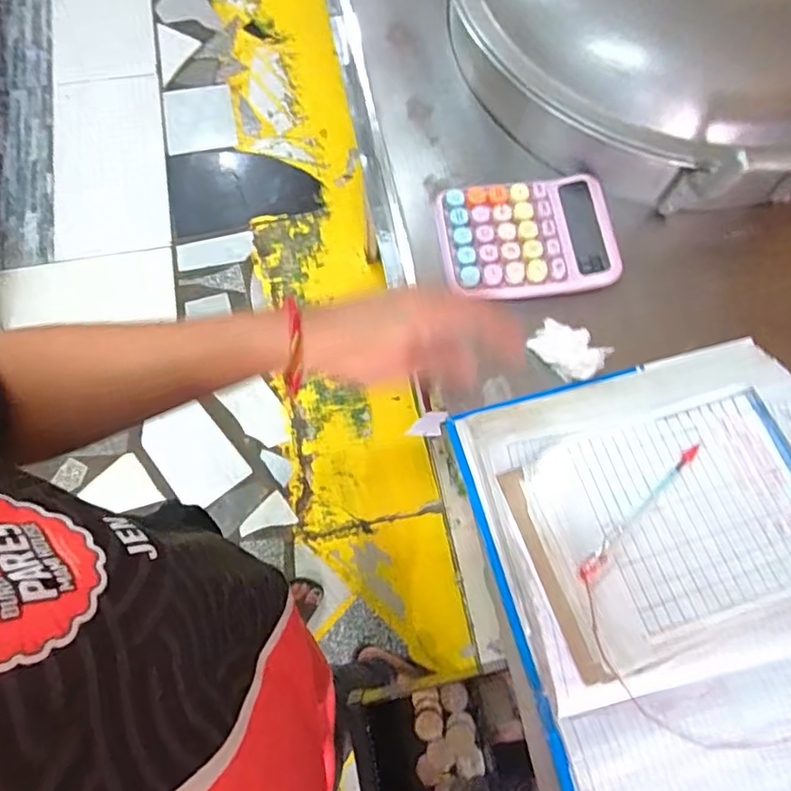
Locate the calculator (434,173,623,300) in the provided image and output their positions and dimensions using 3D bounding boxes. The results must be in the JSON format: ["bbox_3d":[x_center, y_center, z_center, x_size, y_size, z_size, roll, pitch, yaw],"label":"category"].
[{"bbox_3d":[0.113,-0.138,0.497,0.149,0.015,0.107,-8,73,-4],"label":"calculator"}]

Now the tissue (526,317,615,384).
[{"bbox_3d":[0.143,-0.039,0.476,0.038,0.021,0.059,-41,78,-13],"label":"tissue"}]

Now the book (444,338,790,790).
[{"bbox_3d":[0.234,0.180,0.396,0.274,0.047,0.430,-14,73,-6],"label":"book"}]

